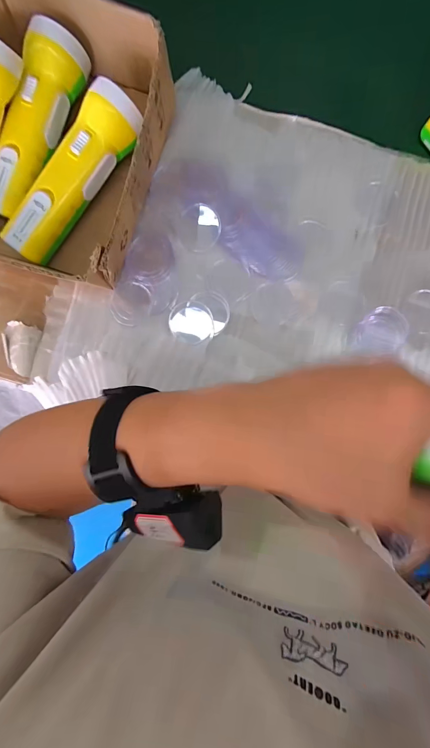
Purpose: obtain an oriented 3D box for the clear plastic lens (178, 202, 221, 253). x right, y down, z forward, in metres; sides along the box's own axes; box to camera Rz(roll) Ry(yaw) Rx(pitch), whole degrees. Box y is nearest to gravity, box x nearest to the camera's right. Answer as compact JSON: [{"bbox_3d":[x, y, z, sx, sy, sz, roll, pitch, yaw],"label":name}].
[{"bbox_3d":[-0.015,-0.146,0.322,0.040,0.007,0.046,-11,90,-1],"label":"clear plastic lens"}]

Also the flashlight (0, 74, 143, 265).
[{"bbox_3d":[-0.128,-0.175,0.302,0.049,0.050,0.164,36,91,-1],"label":"flashlight"}]

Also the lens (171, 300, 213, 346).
[{"bbox_3d":[-0.023,-0.051,0.324,0.042,0.008,0.043,0,93,1],"label":"lens"}]

